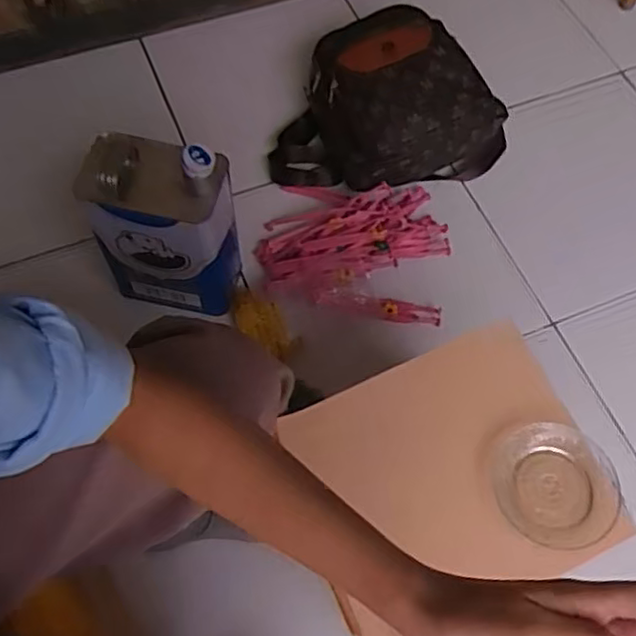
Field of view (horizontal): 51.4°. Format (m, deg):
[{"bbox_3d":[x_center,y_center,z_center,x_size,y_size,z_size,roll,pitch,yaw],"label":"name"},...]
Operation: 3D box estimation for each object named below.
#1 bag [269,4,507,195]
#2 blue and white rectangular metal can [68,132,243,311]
[{"bbox_3d":[0.100,-0.345,1.048,0.368,0.149,0.259,-16,65,-10],"label":"bag"},{"bbox_3d":[-0.199,-0.114,0.880,0.168,0.275,0.112,5,63,0],"label":"blue and white rectangular metal can"}]

